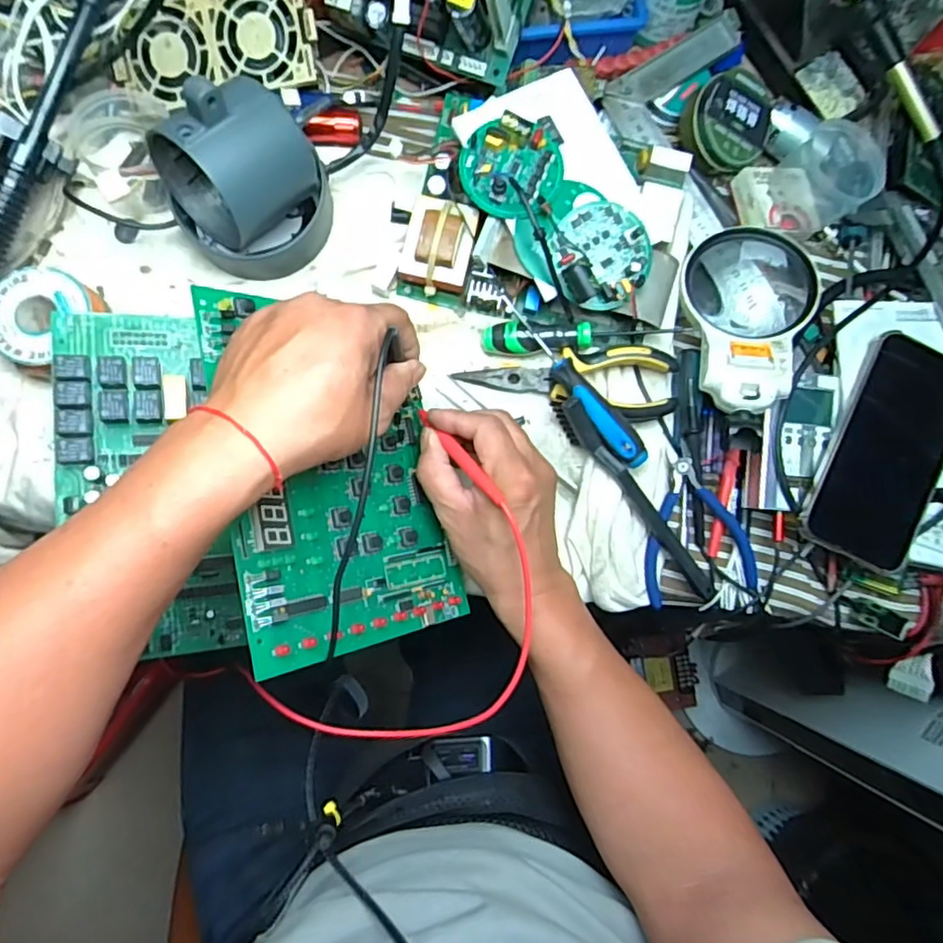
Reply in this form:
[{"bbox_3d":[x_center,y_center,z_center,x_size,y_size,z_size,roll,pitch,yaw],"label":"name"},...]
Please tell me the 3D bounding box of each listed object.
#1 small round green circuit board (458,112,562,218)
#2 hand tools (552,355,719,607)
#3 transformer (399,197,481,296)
[{"bbox_3d":[0.029,-0.212,0.427,0.070,0.027,0.068,0,85,-5],"label":"small round green circuit board"},{"bbox_3d":[0.121,0.006,0.441,0.033,0.034,0.199,-40,89,-7],"label":"hand tools"},{"bbox_3d":[-0.023,-0.164,0.452,0.049,0.041,0.058,14,84,-3],"label":"transformer"}]

